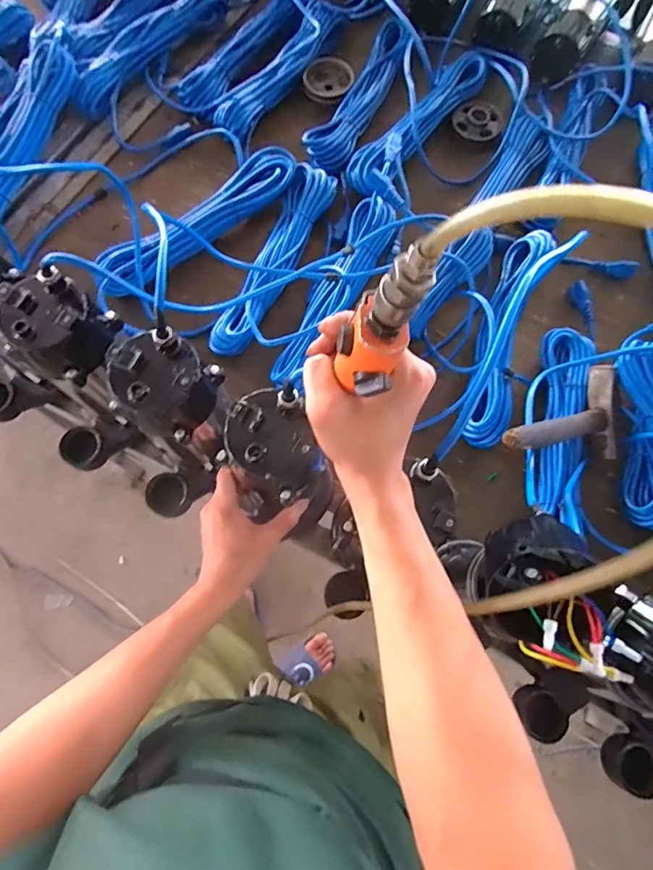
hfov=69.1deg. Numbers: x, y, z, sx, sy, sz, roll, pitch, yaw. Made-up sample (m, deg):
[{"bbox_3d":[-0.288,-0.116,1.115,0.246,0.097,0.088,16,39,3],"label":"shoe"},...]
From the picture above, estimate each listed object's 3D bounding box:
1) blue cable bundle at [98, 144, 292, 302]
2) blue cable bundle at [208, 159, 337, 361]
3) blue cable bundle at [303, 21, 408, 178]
[{"bbox_3d":[-0.192,-0.323,0.733,0.354,0.052,0.077,-40,78,-12],"label":"blue cable bundle"},{"bbox_3d":[-0.081,-0.267,0.721,0.073,0.051,0.340,23,73,6],"label":"blue cable bundle"},{"bbox_3d":[0.060,-0.582,0.818,0.079,0.033,0.338,28,74,7],"label":"blue cable bundle"}]

